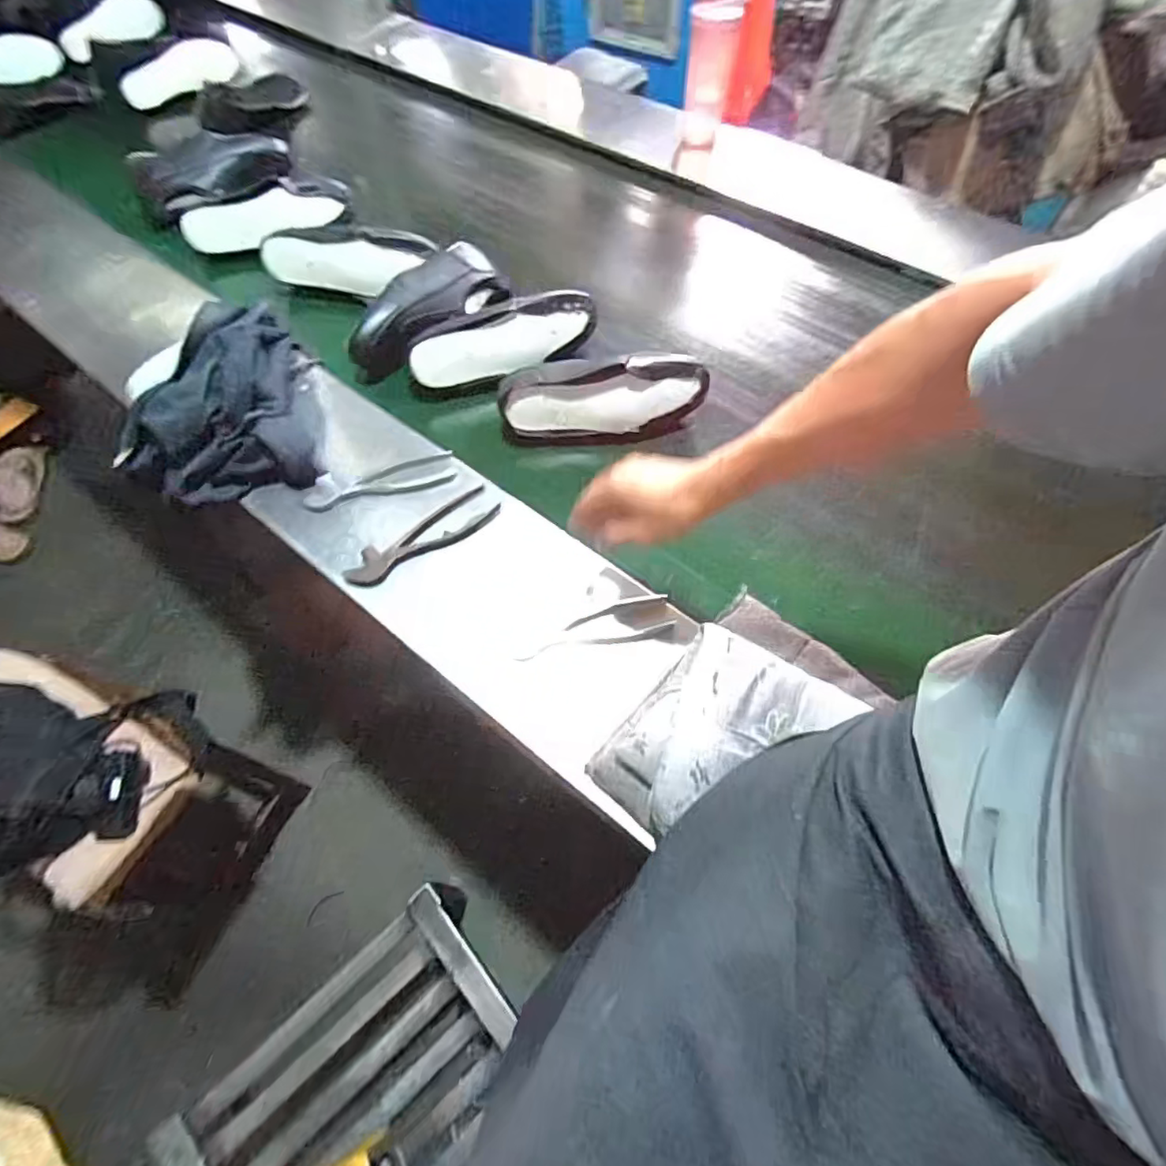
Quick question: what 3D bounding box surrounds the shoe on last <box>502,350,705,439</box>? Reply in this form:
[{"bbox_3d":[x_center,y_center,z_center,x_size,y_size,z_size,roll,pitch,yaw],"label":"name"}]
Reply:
[{"bbox_3d":[0.029,-0.258,0.829,0.269,0.101,0.083,-1,62,1],"label":"shoe on last"}]

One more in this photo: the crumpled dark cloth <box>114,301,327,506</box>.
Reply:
[{"bbox_3d":[-0.480,-0.234,0.787,0.224,0.121,0.260,-15,63,-6],"label":"crumpled dark cloth"}]

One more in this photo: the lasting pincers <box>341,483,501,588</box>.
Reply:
[{"bbox_3d":[-0.193,-0.053,0.723,0.193,0.016,0.063,-33,66,-15],"label":"lasting pincers"}]

